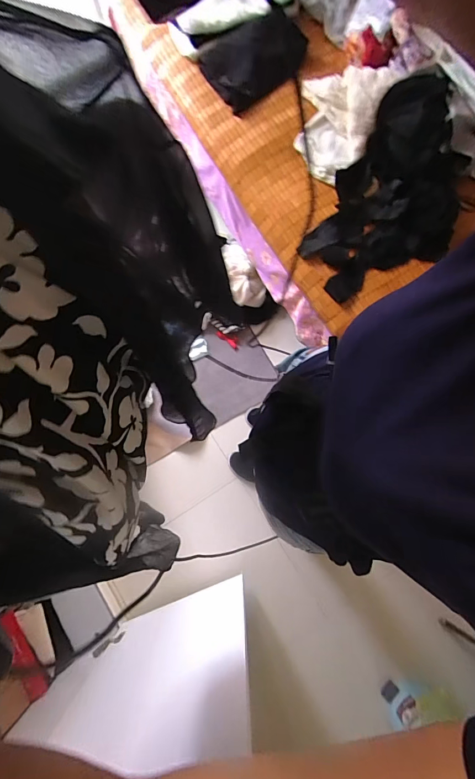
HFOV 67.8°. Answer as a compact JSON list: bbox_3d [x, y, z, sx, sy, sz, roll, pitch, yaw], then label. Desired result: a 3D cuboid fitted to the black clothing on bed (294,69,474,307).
[{"bbox_3d":[0.450,-0.531,0.975,0.364,0.170,0.605,33,82,6],"label":"black clothing on bed"}]

